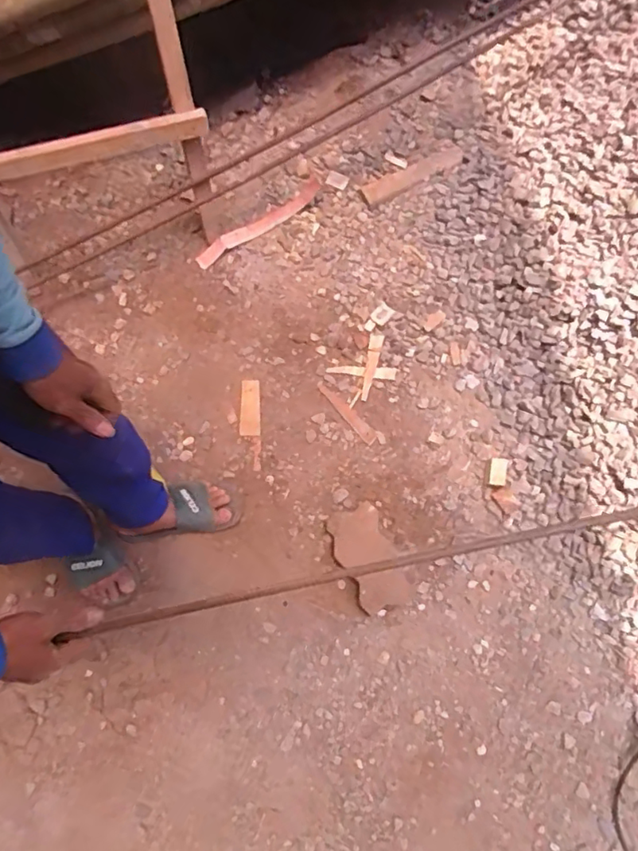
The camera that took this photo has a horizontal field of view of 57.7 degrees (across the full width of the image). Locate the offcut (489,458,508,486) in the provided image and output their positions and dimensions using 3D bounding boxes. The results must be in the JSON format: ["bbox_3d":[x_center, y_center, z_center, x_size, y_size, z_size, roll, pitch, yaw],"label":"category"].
[{"bbox_3d":[0.381,0.099,1.229,0.036,0.010,0.060,10,72,3],"label":"offcut"}]

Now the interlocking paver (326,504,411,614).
[{"bbox_3d":[0.099,0.255,1.127,0.118,0.067,0.207,-26,74,-8],"label":"interlocking paver"}]

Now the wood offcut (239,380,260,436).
[{"bbox_3d":[-0.152,-0.039,1.267,0.042,0.010,0.125,0,72,0],"label":"wood offcut"}]

